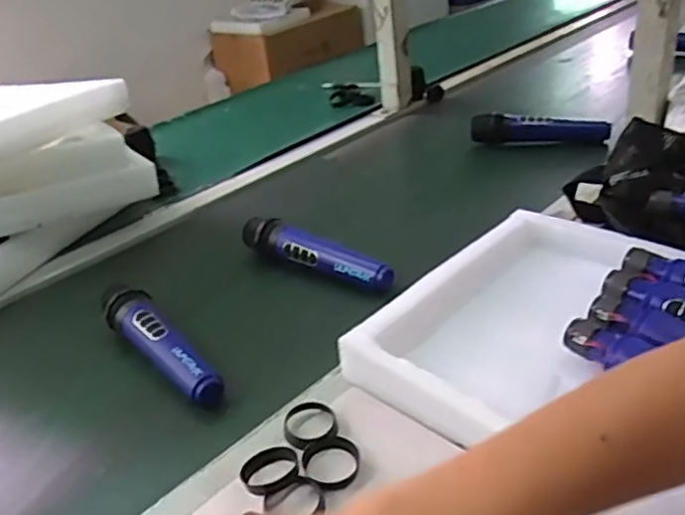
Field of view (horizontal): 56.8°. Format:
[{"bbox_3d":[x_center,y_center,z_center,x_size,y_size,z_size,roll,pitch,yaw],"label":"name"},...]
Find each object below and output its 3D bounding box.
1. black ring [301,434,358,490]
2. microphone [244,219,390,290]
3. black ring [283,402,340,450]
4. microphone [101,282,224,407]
[{"bbox_3d":[-0.009,0.152,0.474,0.042,0.012,0.047,-9,31,-3],"label":"black ring"},{"bbox_3d":[-0.033,-0.007,0.716,0.194,0.037,0.036,17,39,34],"label":"microphone"},{"bbox_3d":[-0.026,0.133,0.508,0.045,0.008,0.044,-5,31,3],"label":"black ring"},{"bbox_3d":[-0.175,0.077,0.602,0.040,0.036,0.187,-28,37,-30],"label":"microphone"}]

